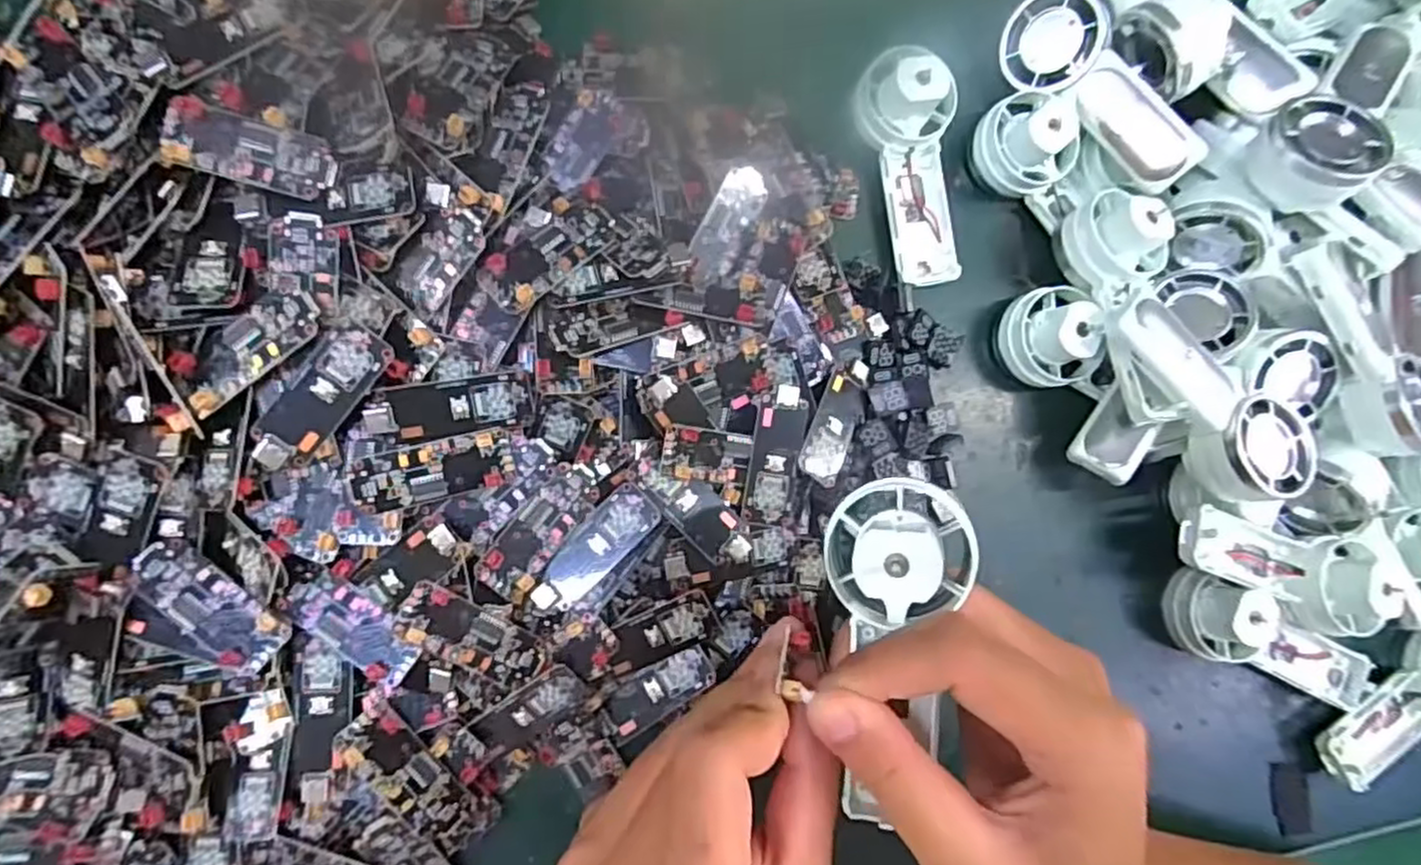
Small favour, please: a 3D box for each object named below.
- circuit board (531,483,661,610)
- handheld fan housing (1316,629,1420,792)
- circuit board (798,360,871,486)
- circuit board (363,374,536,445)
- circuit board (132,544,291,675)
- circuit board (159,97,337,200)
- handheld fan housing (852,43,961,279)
[{"bbox_3d":[-0.041,0.041,0.255,0.018,0.004,0.051,46,79,-2],"label":"circuit board"},{"bbox_3d":[0.299,0.114,0.307,0.090,0.028,0.041,-24,88,-11],"label":"handheld fan housing"},{"bbox_3d":[0.049,-0.005,0.282,0.018,0.007,0.052,25,70,-4],"label":"circuit board"},{"bbox_3d":[-0.085,-0.007,0.239,0.051,0.005,0.019,-9,105,-11],"label":"circuit board"},{"bbox_3d":[-0.158,0.055,0.228,0.050,0.006,0.021,34,80,-4],"label":"circuit board"},{"bbox_3d":[-0.141,-0.086,0.225,0.050,0.009,0.019,14,82,-7],"label":"circuit board"},{"bbox_3d":[0.084,-0.104,0.288,0.032,0.025,0.086,-13,86,-10],"label":"handheld fan housing"}]

